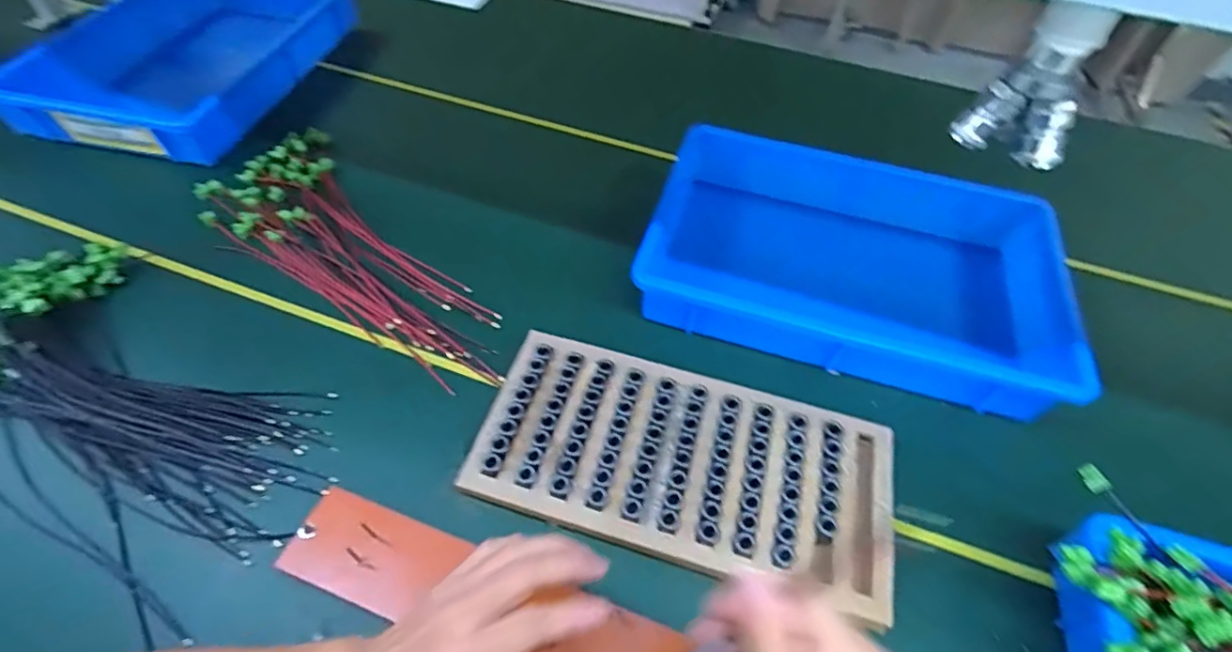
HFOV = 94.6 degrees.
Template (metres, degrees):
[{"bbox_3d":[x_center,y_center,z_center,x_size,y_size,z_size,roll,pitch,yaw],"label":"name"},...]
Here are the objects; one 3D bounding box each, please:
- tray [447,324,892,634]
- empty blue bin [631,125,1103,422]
[{"bbox_3d":[0.061,0.120,0.511,0.359,0.027,0.172,15,54,8],"label":"tray"},{"bbox_3d":[0.259,-0.080,0.645,0.427,0.089,0.285,16,54,8],"label":"empty blue bin"}]

